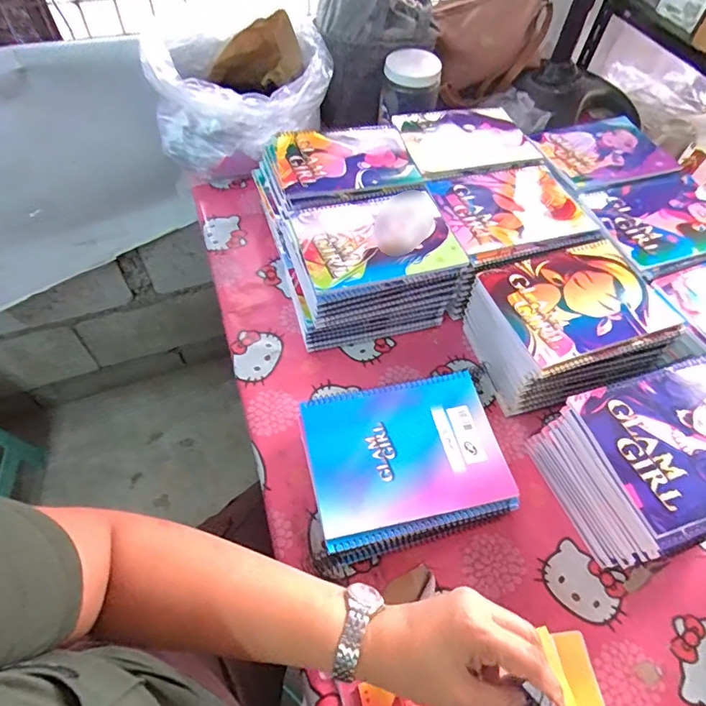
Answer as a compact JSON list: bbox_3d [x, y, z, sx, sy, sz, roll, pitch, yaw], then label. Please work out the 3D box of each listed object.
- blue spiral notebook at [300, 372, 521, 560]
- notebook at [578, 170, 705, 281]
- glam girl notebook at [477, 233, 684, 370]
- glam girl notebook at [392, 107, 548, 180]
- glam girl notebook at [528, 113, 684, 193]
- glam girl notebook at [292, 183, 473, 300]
[{"bbox_3d":[0.058,0.109,0.506,0.198,0.015,0.164,-10,57,-9],"label":"blue spiral notebook"},{"bbox_3d":[0.452,-0.192,0.681,0.207,0.015,0.166,-16,58,-13],"label":"notebook"},{"bbox_3d":[0.280,-0.070,0.585,0.208,0.006,0.160,-17,58,-13],"label":"glam girl notebook"},{"bbox_3d":[0.180,-0.342,0.761,0.204,0.019,0.148,-10,57,-9],"label":"glam girl notebook"},{"bbox_3d":[0.403,-0.325,0.767,0.205,0.009,0.159,-16,58,-12],"label":"glam girl notebook"},{"bbox_3d":[0.029,-0.155,0.624,0.199,0.016,0.157,-15,58,-12],"label":"glam girl notebook"}]

